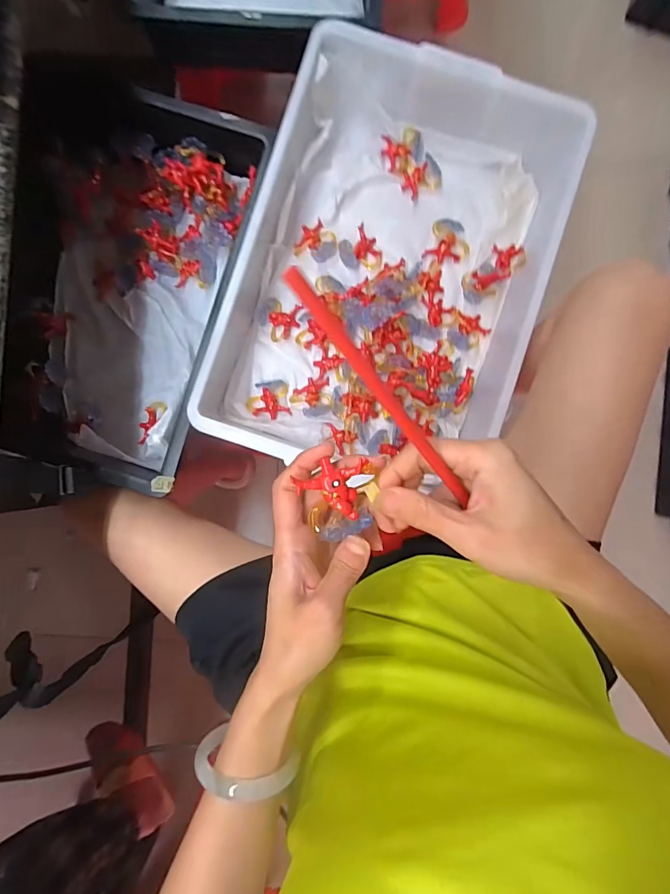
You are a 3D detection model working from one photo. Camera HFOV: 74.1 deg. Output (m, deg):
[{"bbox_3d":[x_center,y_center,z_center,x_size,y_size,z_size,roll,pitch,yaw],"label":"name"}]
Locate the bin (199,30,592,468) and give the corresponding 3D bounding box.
[{"bbox_3d":[0.071,-0.219,0.553,0.335,0.109,0.473,18,89,0],"label":"bin"}]

